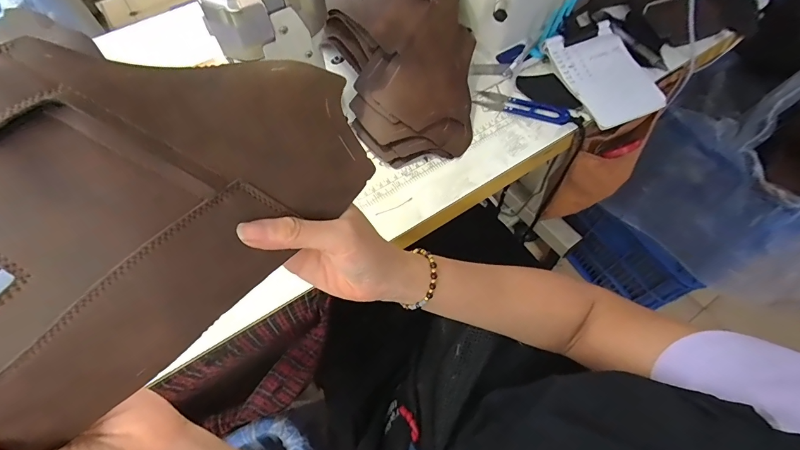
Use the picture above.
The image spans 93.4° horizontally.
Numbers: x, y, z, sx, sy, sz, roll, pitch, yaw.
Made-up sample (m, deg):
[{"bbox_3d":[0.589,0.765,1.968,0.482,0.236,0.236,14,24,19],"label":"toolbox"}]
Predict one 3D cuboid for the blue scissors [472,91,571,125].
[{"bbox_3d":[0.155,-0.151,0.479,0.117,0.012,0.029,23,65,14],"label":"blue scissors"}]

